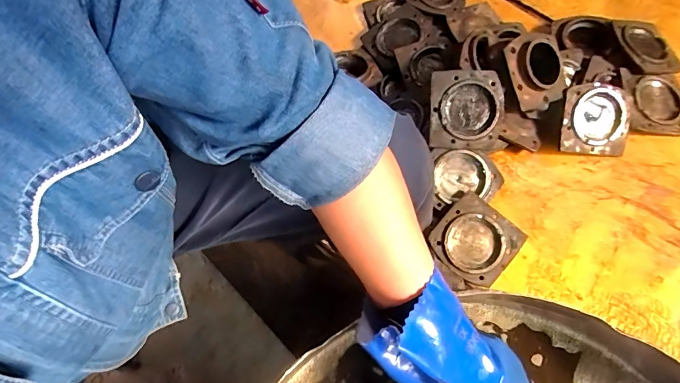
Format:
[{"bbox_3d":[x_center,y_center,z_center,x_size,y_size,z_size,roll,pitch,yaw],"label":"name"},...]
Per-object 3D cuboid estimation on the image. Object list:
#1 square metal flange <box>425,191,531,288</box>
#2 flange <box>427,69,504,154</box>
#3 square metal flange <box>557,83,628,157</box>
[{"bbox_3d":[0.286,0.105,0.849,0.160,0.017,0.154,38,90,9],"label":"square metal flange"},{"bbox_3d":[0.275,-0.176,0.875,0.160,0.021,0.172,-1,94,0],"label":"flange"},{"bbox_3d":[0.592,-0.164,0.926,0.159,0.019,0.165,3,97,-7],"label":"square metal flange"}]

